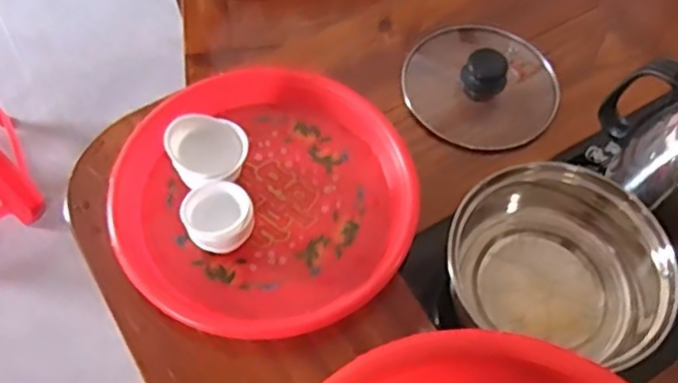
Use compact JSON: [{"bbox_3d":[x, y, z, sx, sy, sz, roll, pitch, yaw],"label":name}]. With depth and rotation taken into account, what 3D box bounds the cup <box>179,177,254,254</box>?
[{"bbox_3d":[-0.098,0.024,0.558,0.054,0.039,0.057,1,61,-2],"label":"cup"}]

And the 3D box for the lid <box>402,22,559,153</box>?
[{"bbox_3d":[0.140,-0.111,0.666,0.147,0.047,0.134,1,59,-1],"label":"lid"}]

